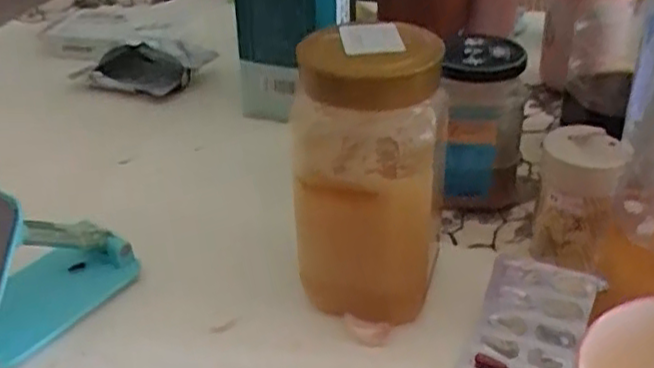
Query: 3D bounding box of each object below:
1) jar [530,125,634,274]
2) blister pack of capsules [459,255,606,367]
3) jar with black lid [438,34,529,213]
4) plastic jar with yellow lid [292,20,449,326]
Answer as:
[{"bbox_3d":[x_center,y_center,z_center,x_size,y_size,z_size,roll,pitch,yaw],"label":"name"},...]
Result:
[{"bbox_3d":[0.157,0.009,0.433,0.048,0.080,0.054,15,37,26],"label":"jar"},{"bbox_3d":[0.105,0.081,0.369,0.057,0.036,0.087,15,37,26],"label":"blister pack of capsules"},{"bbox_3d":[0.108,-0.040,0.482,0.057,0.106,0.072,6,34,13],"label":"jar with black lid"},{"bbox_3d":[0.025,-0.007,0.392,0.076,0.154,0.083,-2,33,1],"label":"plastic jar with yellow lid"}]

